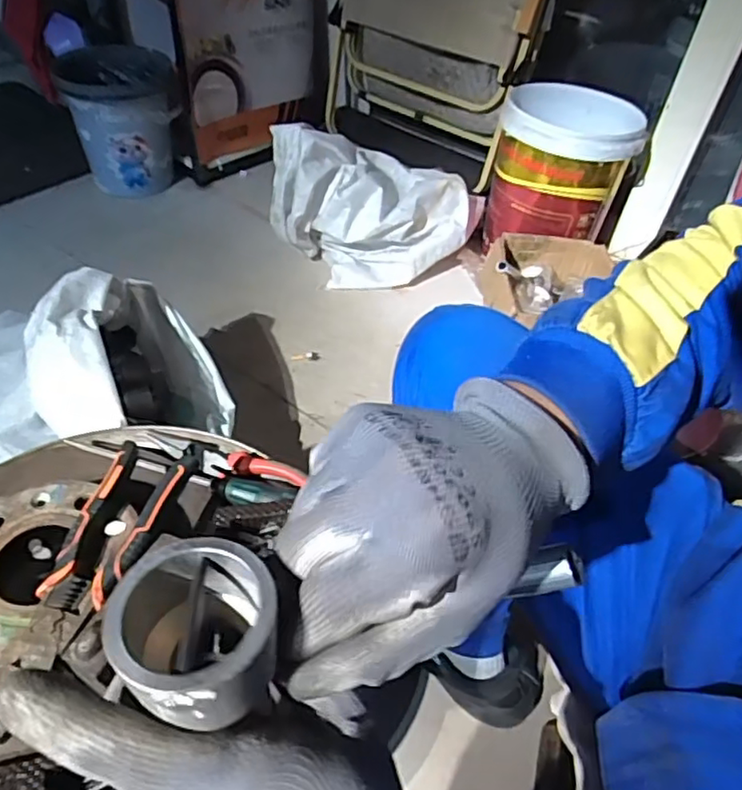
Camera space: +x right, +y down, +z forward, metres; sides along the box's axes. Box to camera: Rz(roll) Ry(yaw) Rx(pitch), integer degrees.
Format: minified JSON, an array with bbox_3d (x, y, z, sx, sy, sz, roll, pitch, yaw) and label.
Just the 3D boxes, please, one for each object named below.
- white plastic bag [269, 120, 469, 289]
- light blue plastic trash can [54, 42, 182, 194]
[{"bbox_3d":[0.007,-0.394,1.325,0.425,0.305,0.184,3,46,-3],"label":"white plastic bag"},{"bbox_3d":[-0.632,-0.707,1.593,0.266,0.285,0.282,-11,49,-16],"label":"light blue plastic trash can"}]

